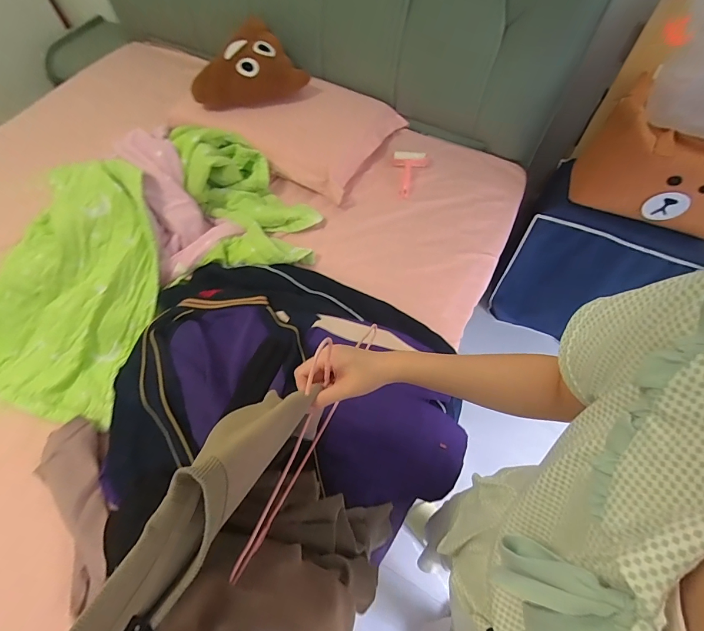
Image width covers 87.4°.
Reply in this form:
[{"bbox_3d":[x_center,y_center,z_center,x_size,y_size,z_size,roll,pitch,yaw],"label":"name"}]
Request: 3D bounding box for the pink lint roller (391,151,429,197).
[{"bbox_3d":[0.178,-0.440,1.135,0.107,0.028,0.178,6,62,4],"label":"pink lint roller"}]

